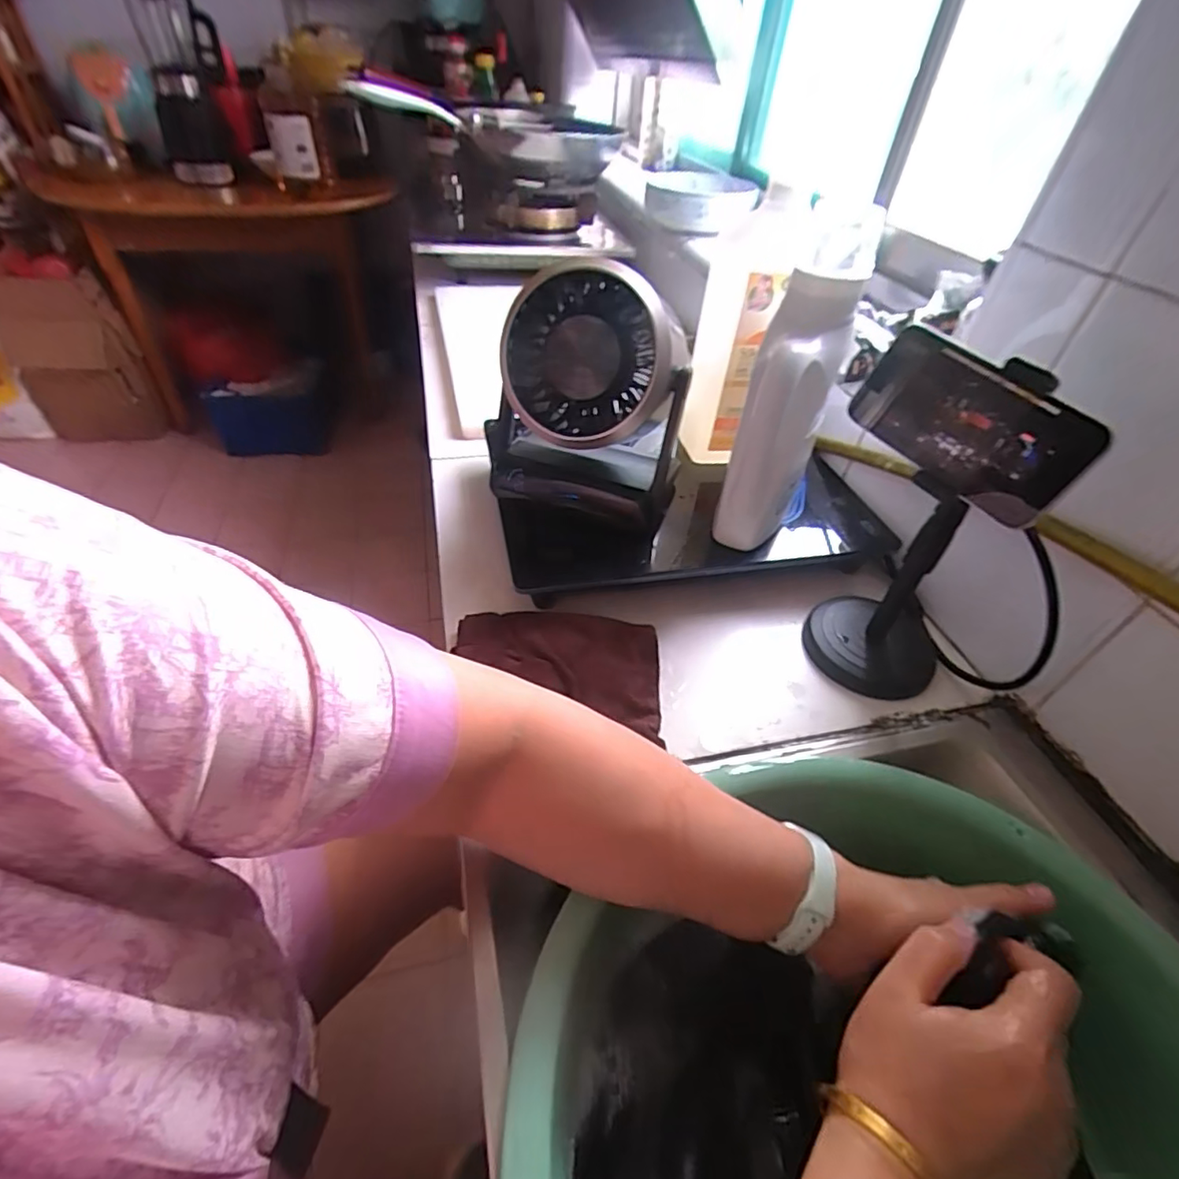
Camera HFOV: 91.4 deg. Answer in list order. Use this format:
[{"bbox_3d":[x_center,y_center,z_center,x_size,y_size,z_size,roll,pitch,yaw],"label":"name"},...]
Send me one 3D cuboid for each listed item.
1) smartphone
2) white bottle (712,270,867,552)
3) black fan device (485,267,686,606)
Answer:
[{"bbox_3d":[0.236,-0.107,0.367,0.012,0.071,0.145,-4,43,-38],"label":"smartphone"},{"bbox_3d":[0.155,-0.135,0.475,0.064,0.201,0.079,17,45,12],"label":"white bottle"},{"bbox_3d":[-0.006,-0.153,0.522,0.177,0.231,0.130,0,44,-5],"label":"black fan device"}]

